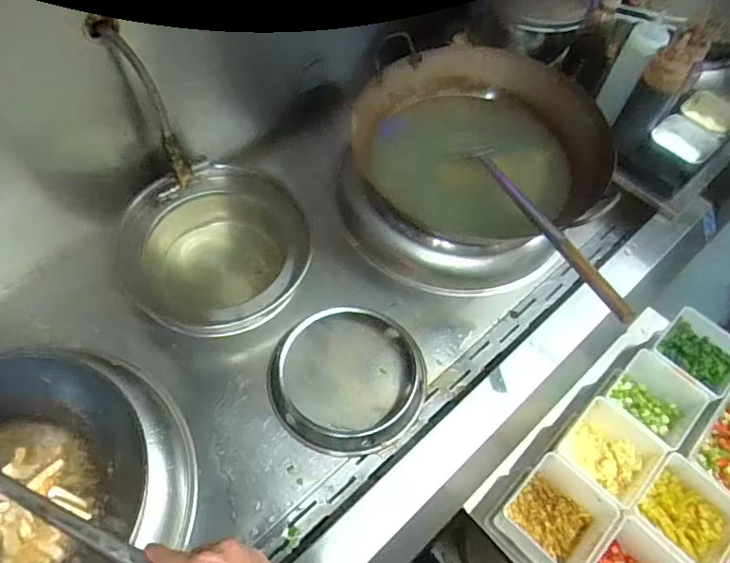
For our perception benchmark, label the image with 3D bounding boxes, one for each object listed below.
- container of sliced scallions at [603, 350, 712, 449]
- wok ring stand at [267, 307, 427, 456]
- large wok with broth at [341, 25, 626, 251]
[{"bbox_3d":[0.427,0.186,0.832,0.099,0.091,0.125,-30,65,-21],"label":"container of sliced scallions"},{"bbox_3d":[-0.027,0.147,0.849,0.234,0.033,0.211,5,58,-2],"label":"wok ring stand"},{"bbox_3d":[0.194,-0.236,0.985,0.394,0.140,0.408,-2,73,6],"label":"large wok with broth"}]

